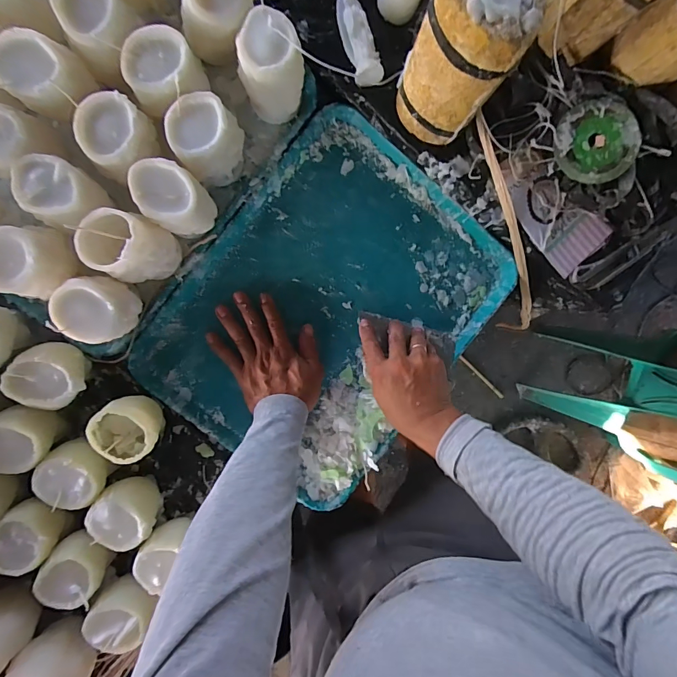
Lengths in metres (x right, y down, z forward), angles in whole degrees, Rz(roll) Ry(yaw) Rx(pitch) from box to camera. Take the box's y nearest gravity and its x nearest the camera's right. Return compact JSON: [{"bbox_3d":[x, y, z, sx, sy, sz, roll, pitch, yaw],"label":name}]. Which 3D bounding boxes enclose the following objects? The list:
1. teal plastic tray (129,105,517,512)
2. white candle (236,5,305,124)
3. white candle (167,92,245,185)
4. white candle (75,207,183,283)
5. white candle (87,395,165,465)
[{"bbox_3d":[-0.011,-0.035,0.514,0.341,0.038,0.427,39,89,-9],"label":"teal plastic tray"},{"bbox_3d":[-0.075,-0.297,0.429,0.068,0.093,0.074,-13,96,-7],"label":"white candle"},{"bbox_3d":[-0.142,-0.219,0.430,0.079,0.086,0.066,-31,98,-4],"label":"white candle"},{"bbox_3d":[-0.232,-0.100,0.430,0.076,0.101,0.069,4,94,-8],"label":"white candle"},{"bbox_3d":[-0.253,0.105,0.475,0.073,0.067,0.069,-1,95,-8],"label":"white candle"}]

